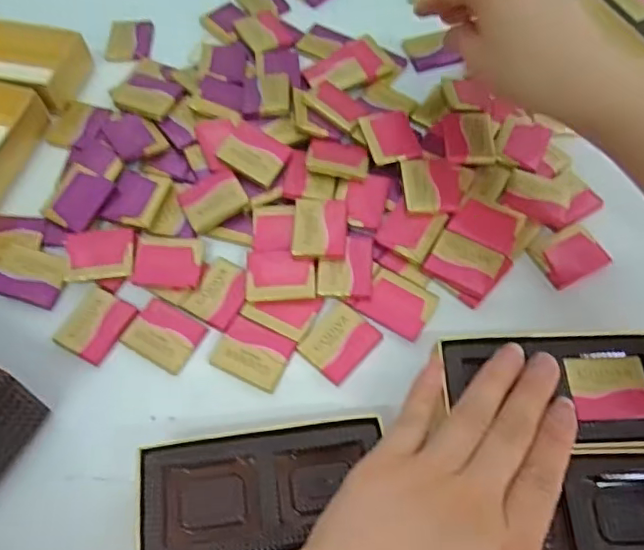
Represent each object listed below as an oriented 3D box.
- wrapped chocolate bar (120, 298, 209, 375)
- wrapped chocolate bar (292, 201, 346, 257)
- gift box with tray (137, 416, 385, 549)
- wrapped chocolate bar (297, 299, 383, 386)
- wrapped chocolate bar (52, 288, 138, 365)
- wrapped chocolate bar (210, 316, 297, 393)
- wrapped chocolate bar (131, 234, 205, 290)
[{"bbox_3d":[-0.090,0.033,0.322,0.040,0.004,0.032,26,65,15],"label":"wrapped chocolate bar"},{"bbox_3d":[-0.001,-0.030,0.342,0.031,0.004,0.040,1,61,2],"label":"wrapped chocolate bar"},{"bbox_3d":[-0.025,0.102,0.266,0.108,0.036,0.055,-9,61,-3],"label":"gift box with tray"},{"bbox_3d":[0.009,0.036,0.322,0.034,0.005,0.039,38,69,20],"label":"wrapped chocolate bar"},{"bbox_3d":[-0.129,0.028,0.326,0.031,0.004,0.038,26,65,15],"label":"wrapped chocolate bar"},{"bbox_3d":[-0.038,0.043,0.318,0.039,0.005,0.031,23,64,14],"label":"wrapped chocolate bar"},{"bbox_3d":[-0.091,-0.009,0.342,0.039,0.006,0.034,3,61,3],"label":"wrapped chocolate bar"}]

